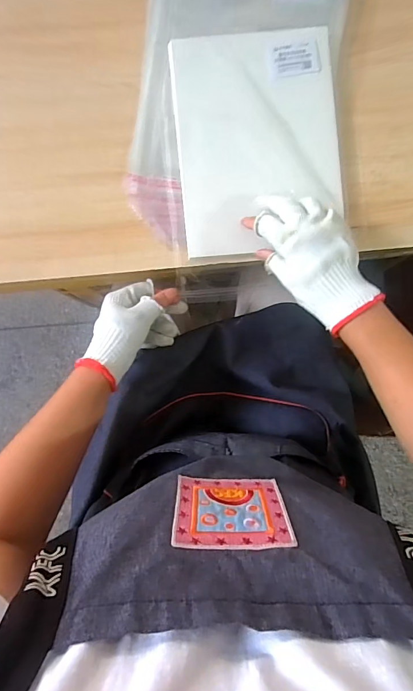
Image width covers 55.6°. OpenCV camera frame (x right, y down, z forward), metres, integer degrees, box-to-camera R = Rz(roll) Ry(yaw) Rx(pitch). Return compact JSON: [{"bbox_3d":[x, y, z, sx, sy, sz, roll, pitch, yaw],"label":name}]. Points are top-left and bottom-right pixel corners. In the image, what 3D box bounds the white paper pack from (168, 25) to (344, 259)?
[{"bbox_3d":[0.060,-0.239,0.462,0.186,0.021,0.248,-6,88,-1],"label":"white paper pack"}]

